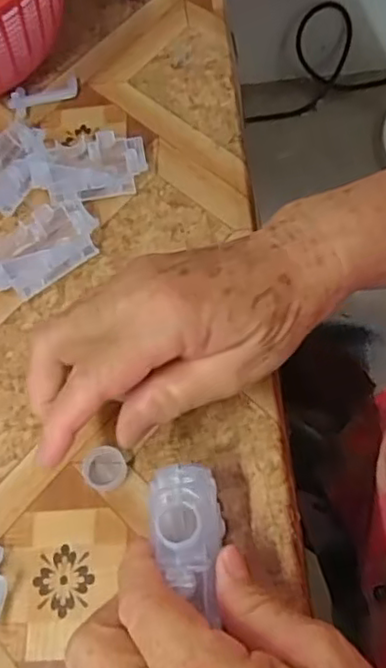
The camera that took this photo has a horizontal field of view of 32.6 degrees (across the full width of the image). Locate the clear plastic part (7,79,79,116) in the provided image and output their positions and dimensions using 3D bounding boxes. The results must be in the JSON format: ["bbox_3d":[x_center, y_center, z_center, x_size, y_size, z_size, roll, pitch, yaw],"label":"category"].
[{"bbox_3d":[-0.101,-0.162,0.445,0.047,0.006,0.024,-13,61,-2],"label":"clear plastic part"}]

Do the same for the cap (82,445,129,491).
[{"bbox_3d":[-0.042,0.065,0.317,0.022,0.007,0.022,-1,60,2],"label":"cap"}]

